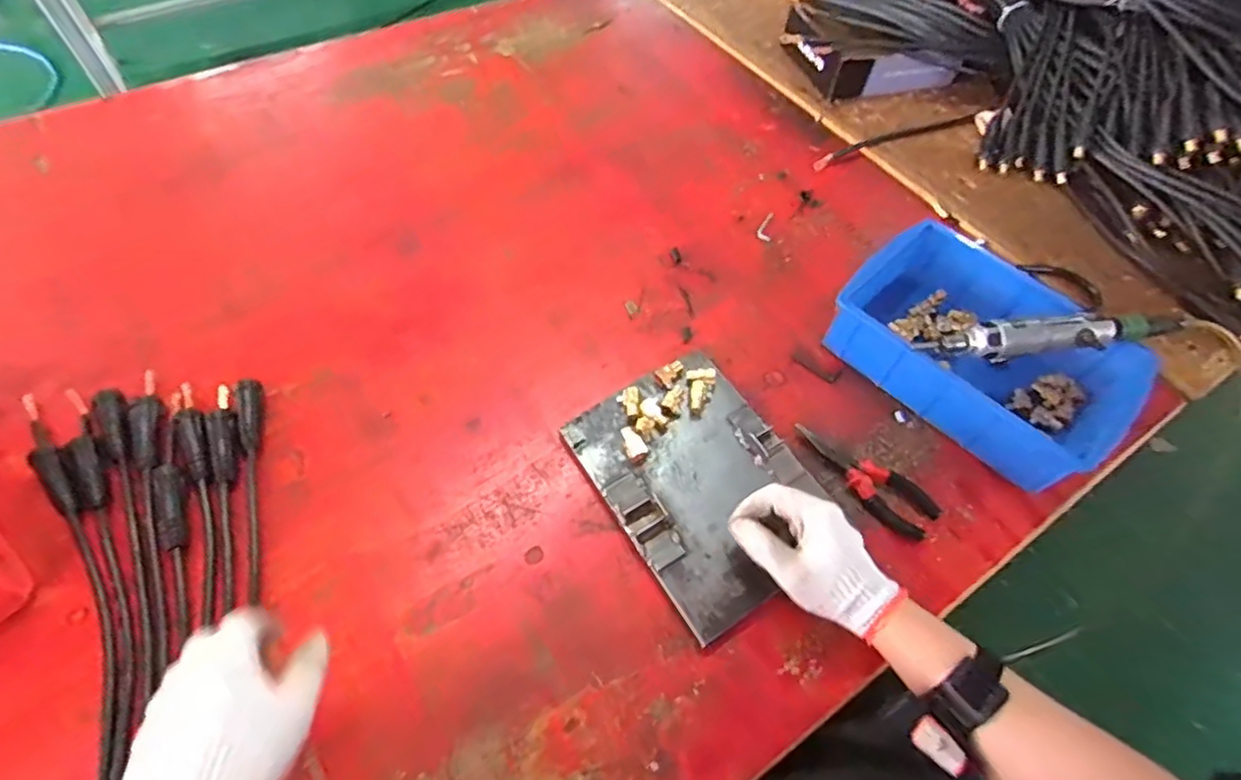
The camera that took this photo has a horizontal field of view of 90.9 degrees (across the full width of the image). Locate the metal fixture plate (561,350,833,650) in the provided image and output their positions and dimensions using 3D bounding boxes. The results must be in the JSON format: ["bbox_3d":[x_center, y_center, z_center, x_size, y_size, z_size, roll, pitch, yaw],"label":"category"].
[{"bbox_3d":[0.083,0.088,0.612,0.189,0.016,0.250,-28,64,-19],"label":"metal fixture plate"}]

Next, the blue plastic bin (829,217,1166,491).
[{"bbox_3d":[0.404,-0.050,0.697,0.213,0.088,0.295,-36,67,-22],"label":"blue plastic bin"}]

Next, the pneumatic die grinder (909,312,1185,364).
[{"bbox_3d":[0.455,-0.055,0.634,0.278,0.040,0.039,-2,57,-6],"label":"pneumatic die grinder"}]

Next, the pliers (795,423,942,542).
[{"bbox_3d":[0.248,0.091,0.628,0.154,0.022,0.050,35,63,17],"label":"pliers"}]

